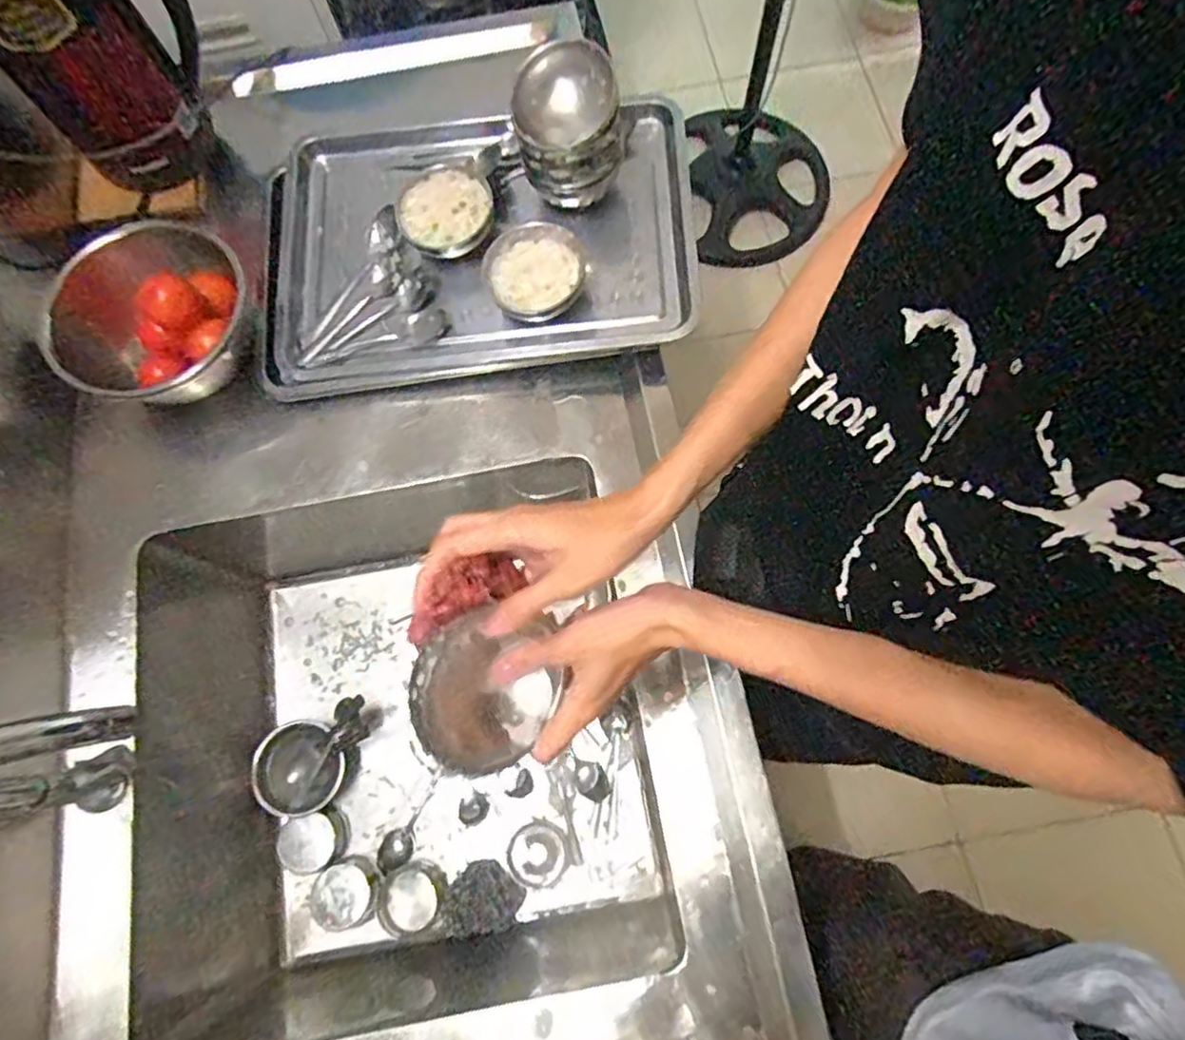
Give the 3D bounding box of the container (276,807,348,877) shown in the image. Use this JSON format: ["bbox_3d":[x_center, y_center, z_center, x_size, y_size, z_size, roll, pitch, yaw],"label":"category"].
[{"bbox_3d":[-0.360,0.416,0.862,0.079,0.054,0.066,-26,74,-6],"label":"container"}]

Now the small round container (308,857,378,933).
[{"bbox_3d":[-0.312,0.468,0.830,0.068,0.036,0.072,-1,73,2],"label":"small round container"}]

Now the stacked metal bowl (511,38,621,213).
[{"bbox_3d":[-0.026,-0.415,0.721,0.105,0.118,0.111,-1,73,2],"label":"stacked metal bowl"}]

